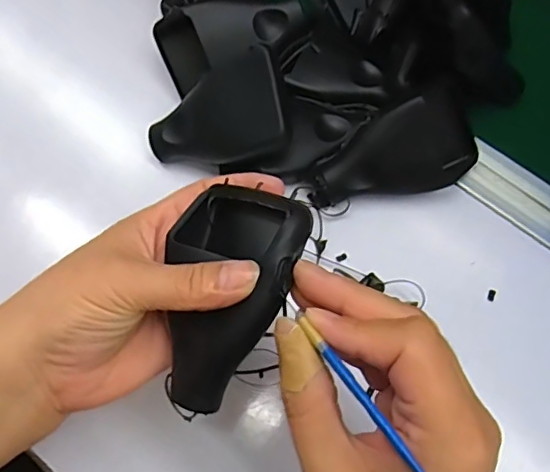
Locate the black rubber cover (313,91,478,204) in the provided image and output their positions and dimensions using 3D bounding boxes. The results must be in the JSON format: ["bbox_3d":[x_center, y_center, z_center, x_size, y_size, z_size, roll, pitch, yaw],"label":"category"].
[{"bbox_3d":[0.075,-0.056,0.367,0.106,0.036,0.060,-15,112,-4],"label":"black rubber cover"}]

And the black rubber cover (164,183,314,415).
[{"bbox_3d":[-0.027,0.025,0.255,0.061,0.044,0.096,22,71,8],"label":"black rubber cover"}]

